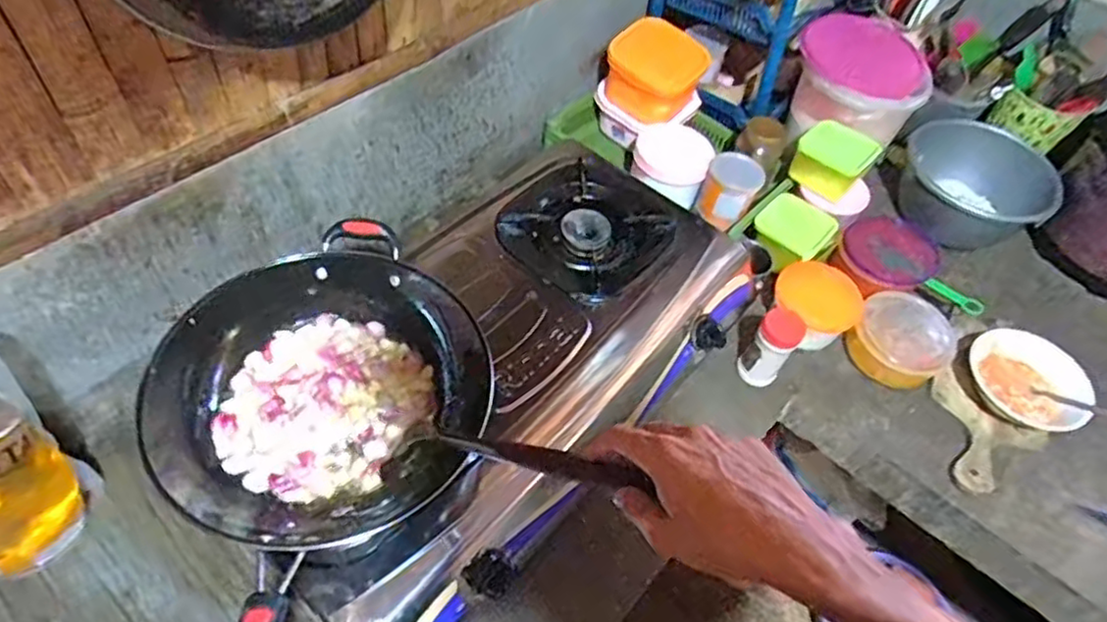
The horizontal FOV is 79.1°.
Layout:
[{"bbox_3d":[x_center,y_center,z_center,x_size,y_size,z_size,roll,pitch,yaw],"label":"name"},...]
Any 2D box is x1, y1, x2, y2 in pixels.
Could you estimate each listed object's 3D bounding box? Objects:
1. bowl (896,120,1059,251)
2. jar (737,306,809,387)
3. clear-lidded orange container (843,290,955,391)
[{"bbox_3d":[0.681,-0.201,1.104,0.224,0.134,0.189,34,58,18],"label":"bowl"},{"bbox_3d":[0.292,0.045,0.898,0.047,0.113,0.055,-33,64,-25],"label":"jar"},{"bbox_3d":[0.493,0.040,0.957,0.136,0.047,0.126,-33,64,-26],"label":"clear-lidded orange container"}]

